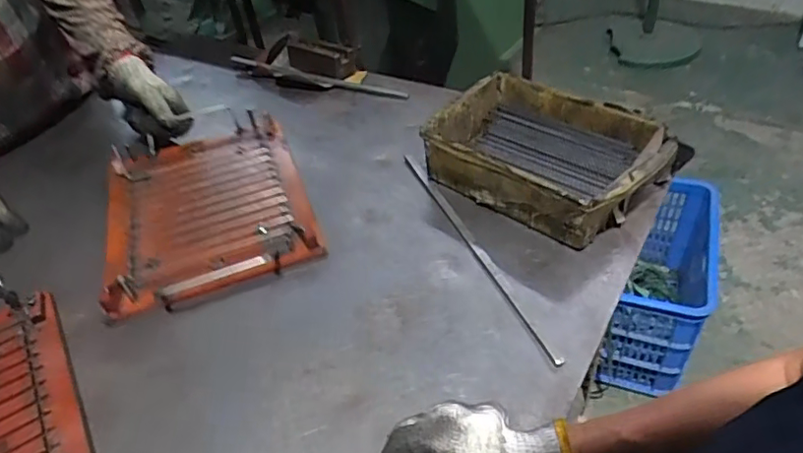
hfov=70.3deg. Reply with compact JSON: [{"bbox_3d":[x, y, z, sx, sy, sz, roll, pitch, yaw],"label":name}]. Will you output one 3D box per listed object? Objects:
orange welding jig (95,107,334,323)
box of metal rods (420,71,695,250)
[{"bbox_3d":[-0.253,-0.043,0.729,0.244,0.032,0.333,-16,45,-10],"label":"orange welding jig"},{"bbox_3d":[0.170,-0.086,0.689,0.255,0.080,0.178,32,56,33],"label":"box of metal rods"}]

